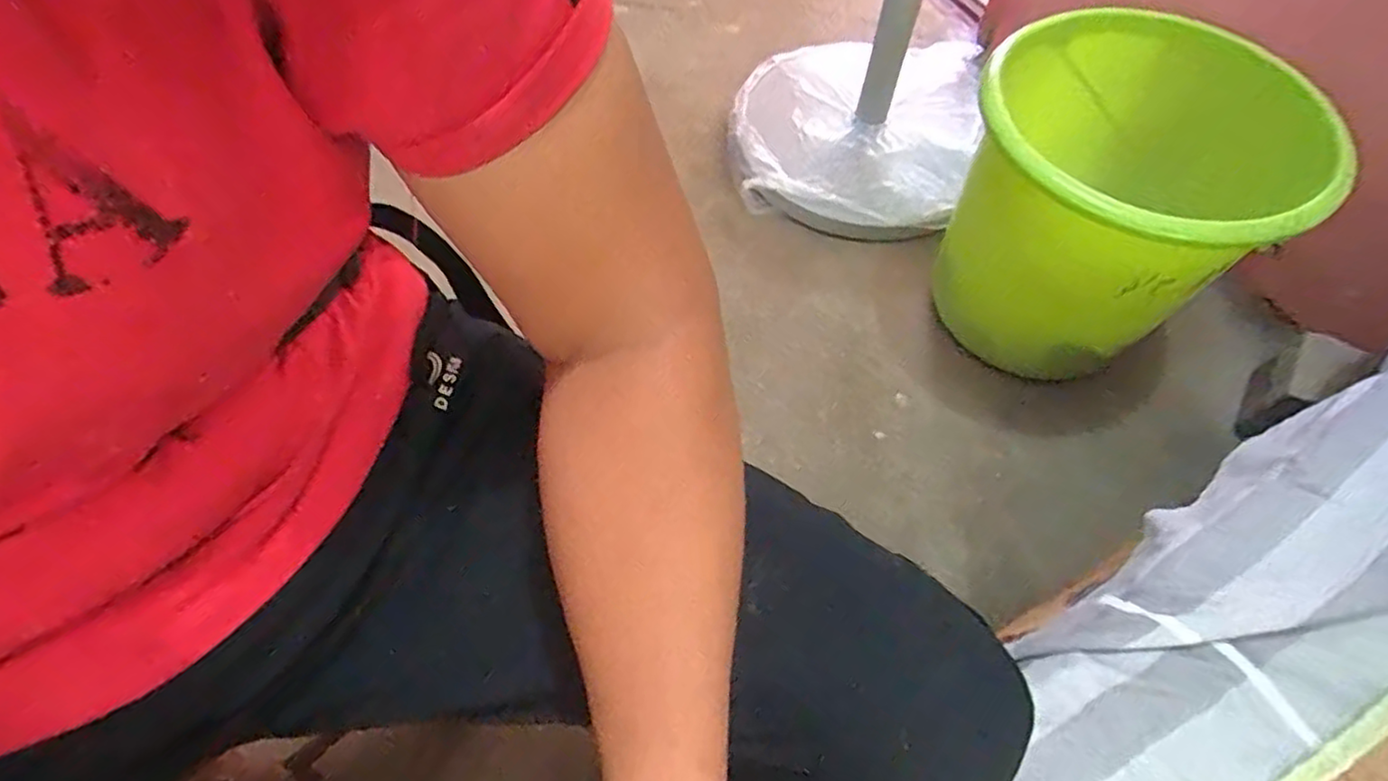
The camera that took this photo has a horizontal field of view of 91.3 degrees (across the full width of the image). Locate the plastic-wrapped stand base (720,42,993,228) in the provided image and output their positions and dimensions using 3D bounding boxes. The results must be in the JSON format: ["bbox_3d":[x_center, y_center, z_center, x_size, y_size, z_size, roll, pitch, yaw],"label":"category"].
[{"bbox_3d":[0.250,-0.413,1.033,0.366,0.098,0.377,7,62,5],"label":"plastic-wrapped stand base"}]

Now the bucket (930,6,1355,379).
[{"bbox_3d":[0.477,-0.191,0.823,0.329,0.375,0.313,0,61,0],"label":"bucket"}]

